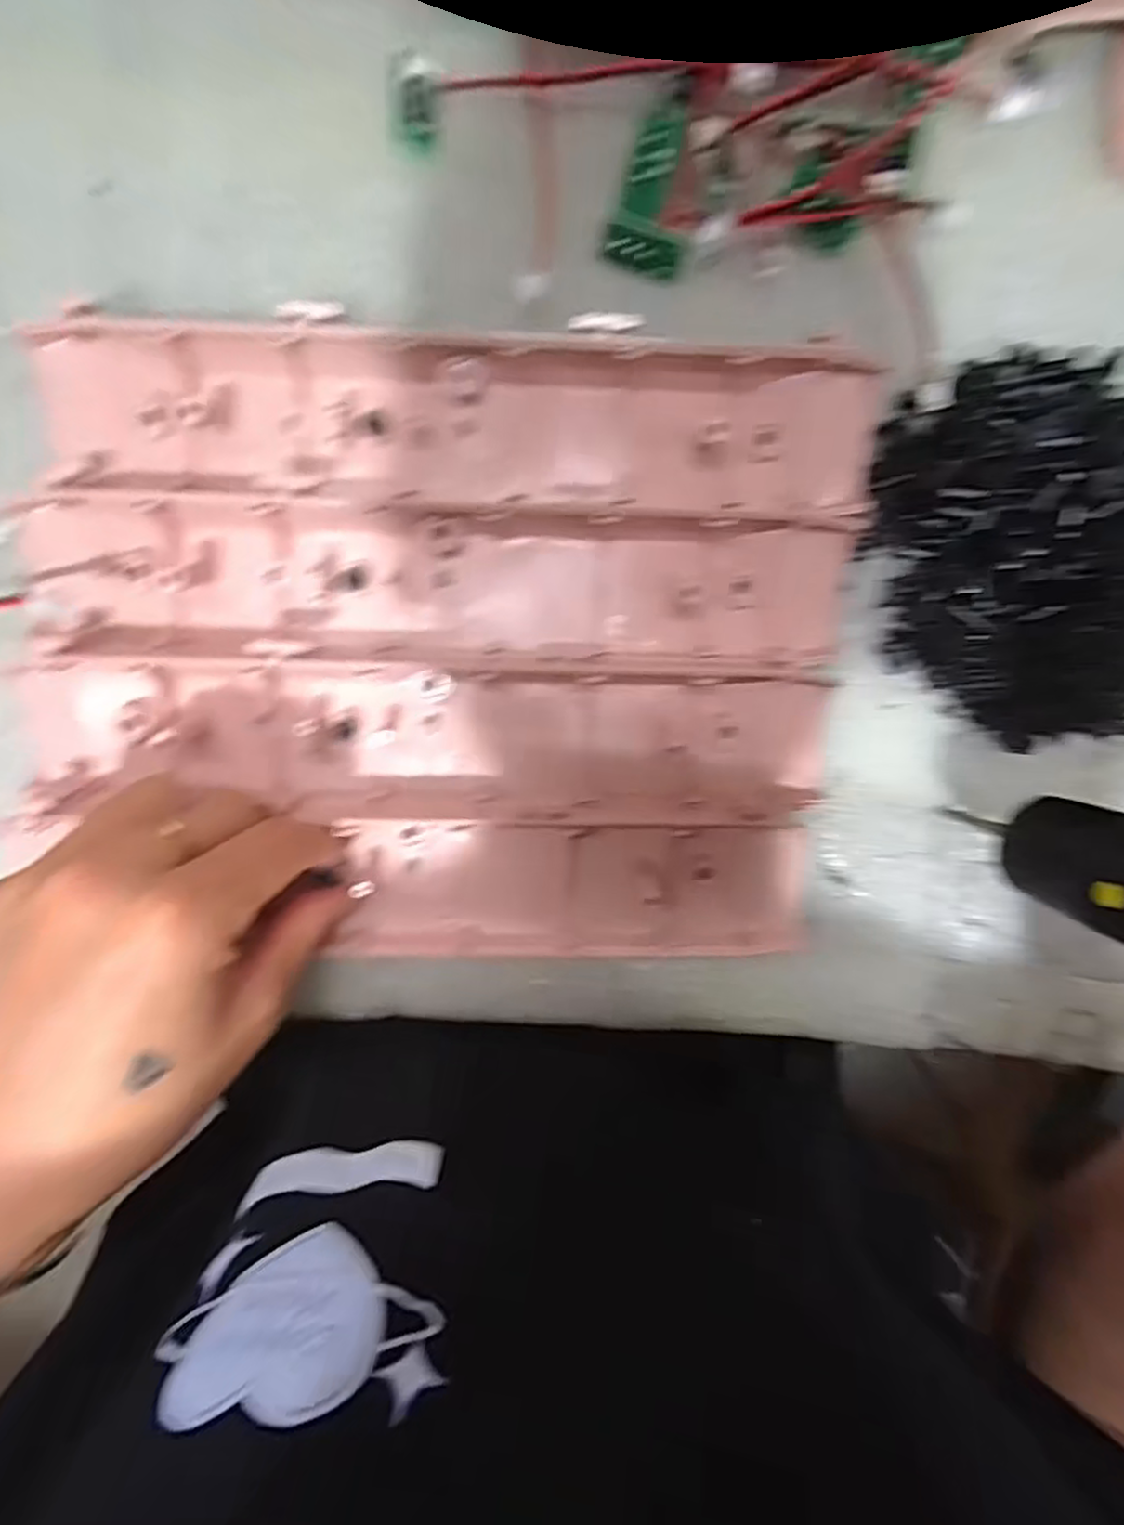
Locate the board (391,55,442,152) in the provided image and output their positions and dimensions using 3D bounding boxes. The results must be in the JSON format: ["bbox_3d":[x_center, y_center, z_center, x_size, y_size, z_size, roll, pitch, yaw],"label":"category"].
[{"bbox_3d":[-0.049,-0.221,0.234,0.015,0.009,0.023,4,95,-1],"label":"board"}]

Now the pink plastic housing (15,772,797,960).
[{"bbox_3d":[-0.045,0.042,0.247,0.267,0.023,0.053,4,94,-3],"label":"pink plastic housing"}]

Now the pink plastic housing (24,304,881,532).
[{"bbox_3d":[-0.032,-0.111,0.233,0.271,0.023,0.058,3,95,-1],"label":"pink plastic housing"}]

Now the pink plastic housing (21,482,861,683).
[{"bbox_3d":[-0.034,-0.059,0.236,0.272,0.024,0.054,3,95,-1],"label":"pink plastic housing"}]

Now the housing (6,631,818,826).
[{"bbox_3d":[-0.046,-0.012,0.240,0.277,0.023,0.058,0,95,0],"label":"housing"}]

